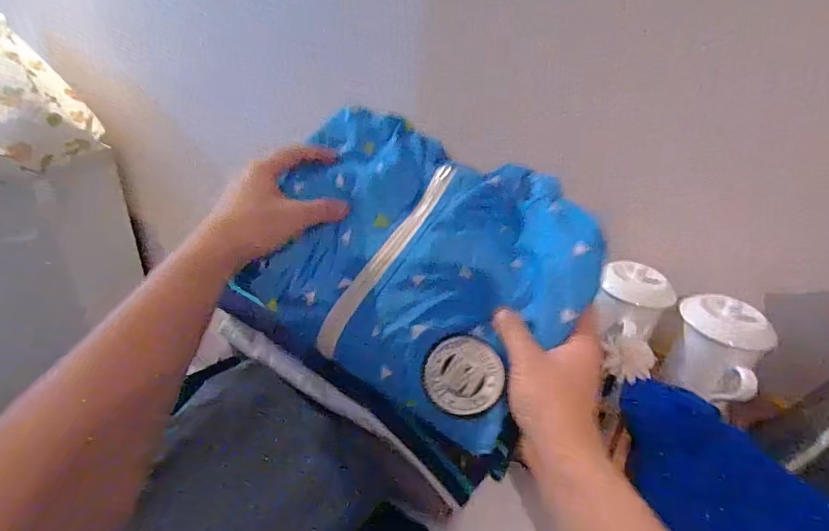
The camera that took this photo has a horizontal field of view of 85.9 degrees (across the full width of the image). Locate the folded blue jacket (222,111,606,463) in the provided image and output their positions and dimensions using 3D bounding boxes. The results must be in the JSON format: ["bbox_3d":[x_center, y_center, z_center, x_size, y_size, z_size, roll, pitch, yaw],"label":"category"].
[{"bbox_3d":[-0.002,-0.011,0.359,0.258,0.035,0.207,28,74,19],"label":"folded blue jacket"}]

